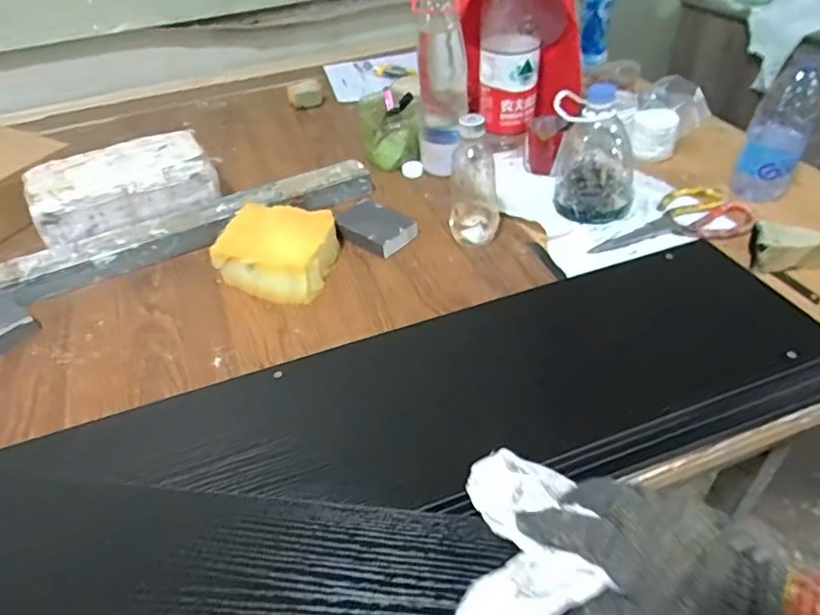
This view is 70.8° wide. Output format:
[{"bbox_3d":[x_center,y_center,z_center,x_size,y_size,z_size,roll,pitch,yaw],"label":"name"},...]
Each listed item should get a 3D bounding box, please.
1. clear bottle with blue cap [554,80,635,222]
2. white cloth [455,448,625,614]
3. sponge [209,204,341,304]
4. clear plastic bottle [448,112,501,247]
[{"bbox_3d":[0.249,-0.209,0.776,0.111,0.151,0.112,10,44,17],"label":"clear bottle with blue cap"},{"bbox_3d":[0.074,0.159,0.374,0.083,0.044,0.141,6,45,7],"label":"white cloth"},{"bbox_3d":[-0.172,-0.073,0.738,0.148,0.049,0.140,7,43,13],"label":"sponge"},{"bbox_3d":[0.082,-0.159,0.730,0.065,0.164,0.051,3,42,9],"label":"clear plastic bottle"}]

